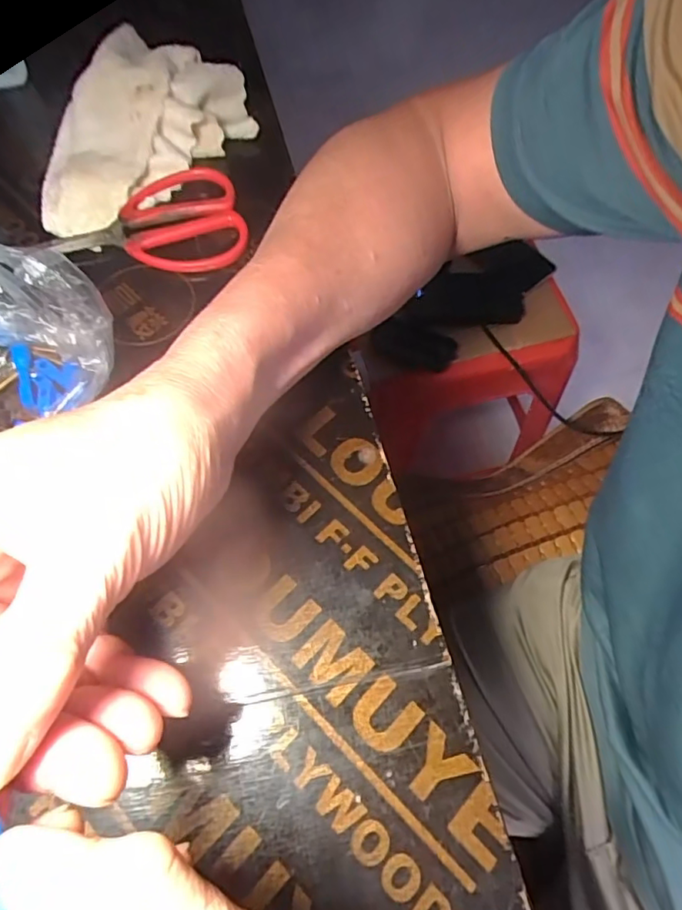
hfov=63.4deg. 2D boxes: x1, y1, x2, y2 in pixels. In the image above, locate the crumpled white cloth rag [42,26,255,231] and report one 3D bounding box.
[{"bbox_3d":[-0.135,-0.217,0.376,0.113,0.040,0.169,19,65,7],"label":"crumpled white cloth rag"}]

